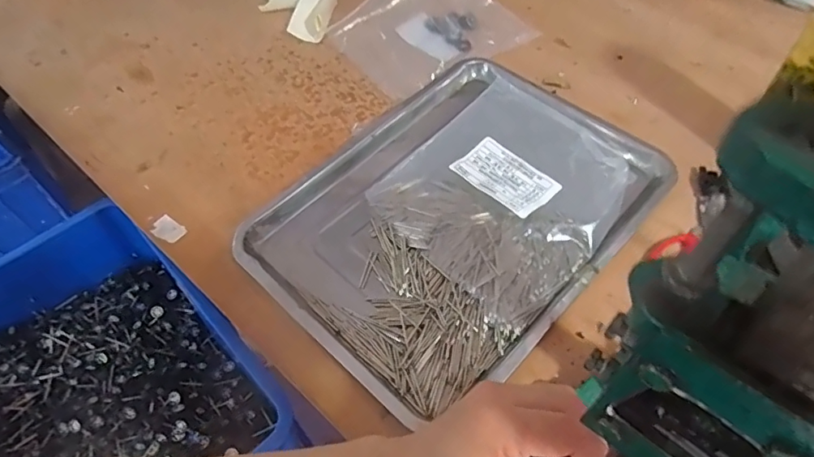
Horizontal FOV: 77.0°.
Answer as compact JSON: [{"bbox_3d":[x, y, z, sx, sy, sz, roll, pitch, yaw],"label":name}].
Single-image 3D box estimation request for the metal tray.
[{"bbox_3d":[0.053,-0.027,0.510,0.380,0.030,0.280,-39,62,-24],"label":"metal tray"}]

